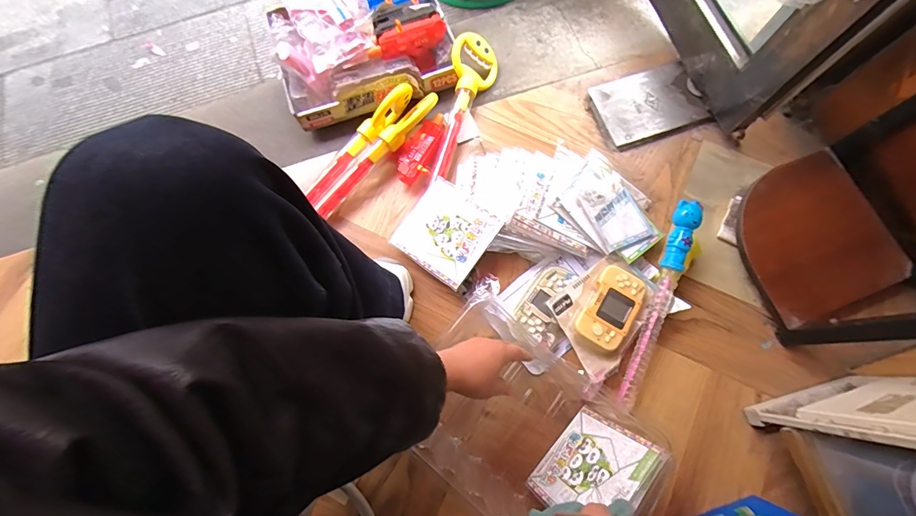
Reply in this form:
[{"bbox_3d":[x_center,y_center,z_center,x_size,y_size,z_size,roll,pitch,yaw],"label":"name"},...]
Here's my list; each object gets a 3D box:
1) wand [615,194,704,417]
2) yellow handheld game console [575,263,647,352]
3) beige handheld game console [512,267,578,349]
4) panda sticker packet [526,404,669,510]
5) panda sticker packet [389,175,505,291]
[{"bbox_3d":[0.310,0.072,0.607,0.043,0.041,0.319,19,91,6],"label":"wand"},{"bbox_3d":[0.238,0.077,0.610,0.071,0.022,0.126,30,78,9],"label":"yellow handheld game console"},{"bbox_3d":[0.149,0.073,0.639,0.075,0.031,0.121,35,79,10],"label":"beige handheld game console"},{"bbox_3d":[0.174,0.273,0.510,0.137,0.146,0.012,-47,106,-17],"label":"panda sticker packet"},{"bbox_3d":[-0.020,-0.046,0.656,0.145,0.014,0.141,36,79,10],"label":"panda sticker packet"}]

